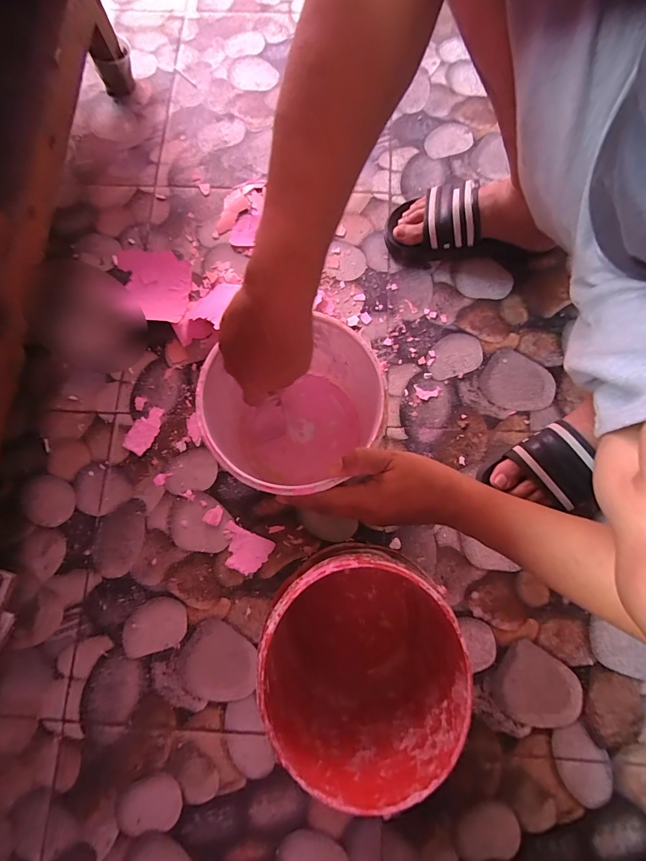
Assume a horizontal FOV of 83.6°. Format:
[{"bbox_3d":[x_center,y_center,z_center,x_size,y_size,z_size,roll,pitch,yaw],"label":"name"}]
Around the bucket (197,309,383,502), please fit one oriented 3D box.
[{"bbox_3d":[-0.034,-0.011,0.427,0.191,0.185,0.160,-12,78,-1],"label":"bucket"}]

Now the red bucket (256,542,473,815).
[{"bbox_3d":[0.036,0.215,0.378,0.167,0.191,0.177,0,78,1],"label":"red bucket"}]

